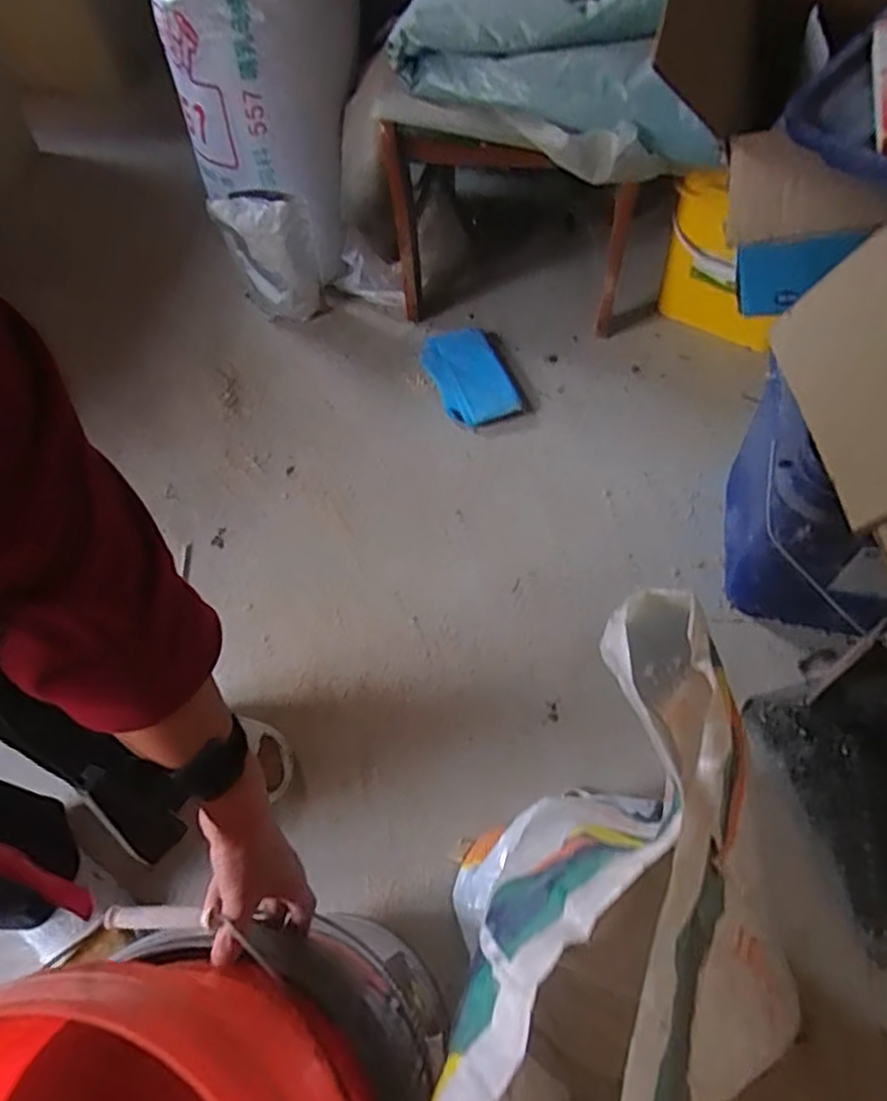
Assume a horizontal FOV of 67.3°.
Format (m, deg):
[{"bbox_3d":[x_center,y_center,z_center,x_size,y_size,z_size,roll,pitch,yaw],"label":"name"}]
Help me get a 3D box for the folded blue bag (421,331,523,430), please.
[{"bbox_3d":[0.052,-0.360,1.366,0.145,0.030,0.266,-16,53,-8],"label":"folded blue bag"}]

